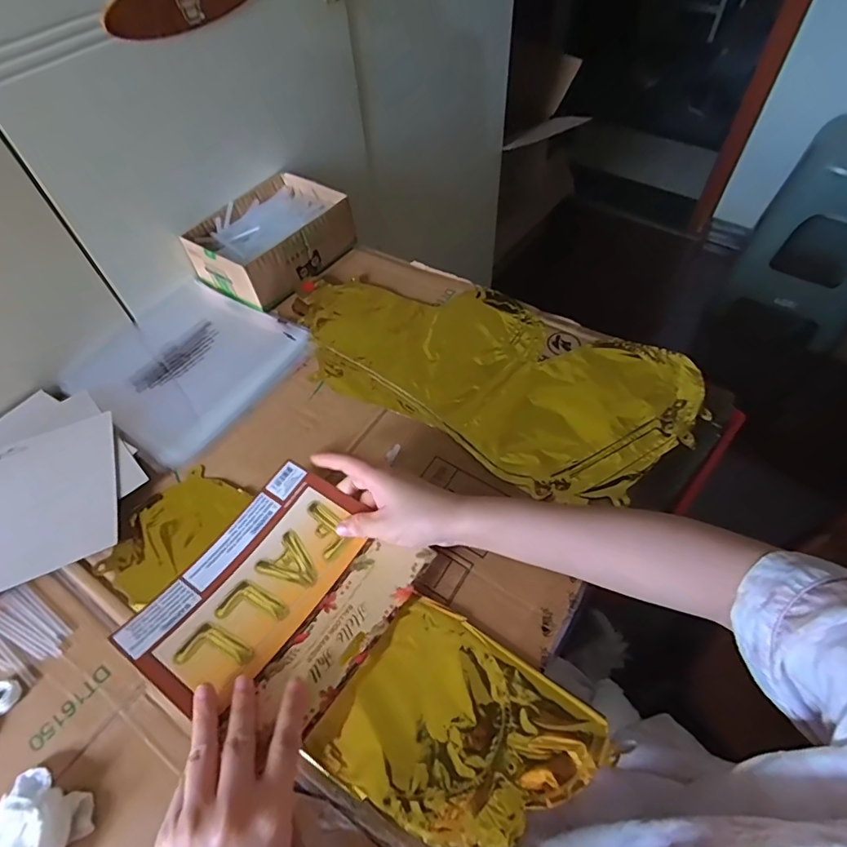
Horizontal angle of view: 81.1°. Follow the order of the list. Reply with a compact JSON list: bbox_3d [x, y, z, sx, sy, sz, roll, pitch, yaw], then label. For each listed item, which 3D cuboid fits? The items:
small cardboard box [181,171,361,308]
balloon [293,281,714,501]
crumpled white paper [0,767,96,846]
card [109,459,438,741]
[{"bbox_3d":[-0.195,-0.242,0.647,0.134,0.067,0.183,31,62,21],"label":"small cardboard box"},{"bbox_3d":[0.060,-0.063,0.544,0.442,0.008,0.218,24,60,17],"label":"balloon"},{"bbox_3d":[-0.249,0.263,0.317,0.055,0.029,0.068,-7,56,-3],"label":"crumpled white paper"},{"bbox_3d":[-0.110,0.132,0.386,0.161,0.020,0.186,28,61,19],"label":"card"}]

